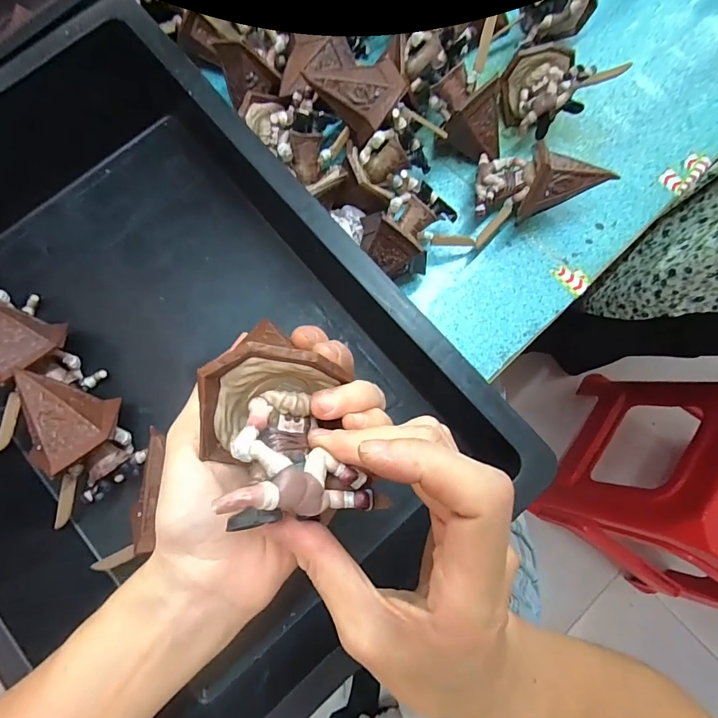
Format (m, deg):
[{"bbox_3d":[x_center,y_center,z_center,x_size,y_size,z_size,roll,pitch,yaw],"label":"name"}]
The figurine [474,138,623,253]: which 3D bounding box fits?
[{"bbox_3d":[0.138,-0.149,0.339,0.097,0.061,0.066,-21,81,-4],"label":"figurine"}]

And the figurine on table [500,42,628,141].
[{"bbox_3d":[0.166,-0.234,0.357,0.080,0.065,0.066,-14,80,-2],"label":"figurine on table"}]

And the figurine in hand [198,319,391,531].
[{"bbox_3d":[-0.026,0.028,0.158,0.085,0.041,0.059,34,82,6],"label":"figurine in hand"}]

